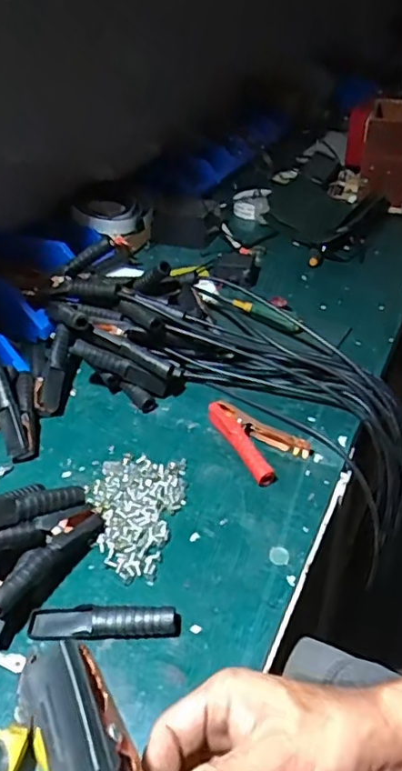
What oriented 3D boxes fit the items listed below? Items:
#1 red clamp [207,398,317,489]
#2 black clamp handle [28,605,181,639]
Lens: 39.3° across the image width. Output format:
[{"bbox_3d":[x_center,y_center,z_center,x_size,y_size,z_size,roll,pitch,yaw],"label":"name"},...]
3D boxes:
[{"bbox_3d":[0.076,0.061,0.714,0.086,0.026,0.138,-20,43,-22],"label":"red clamp"},{"bbox_3d":[-0.091,0.221,0.526,0.140,0.018,0.031,2,39,3],"label":"black clamp handle"}]

